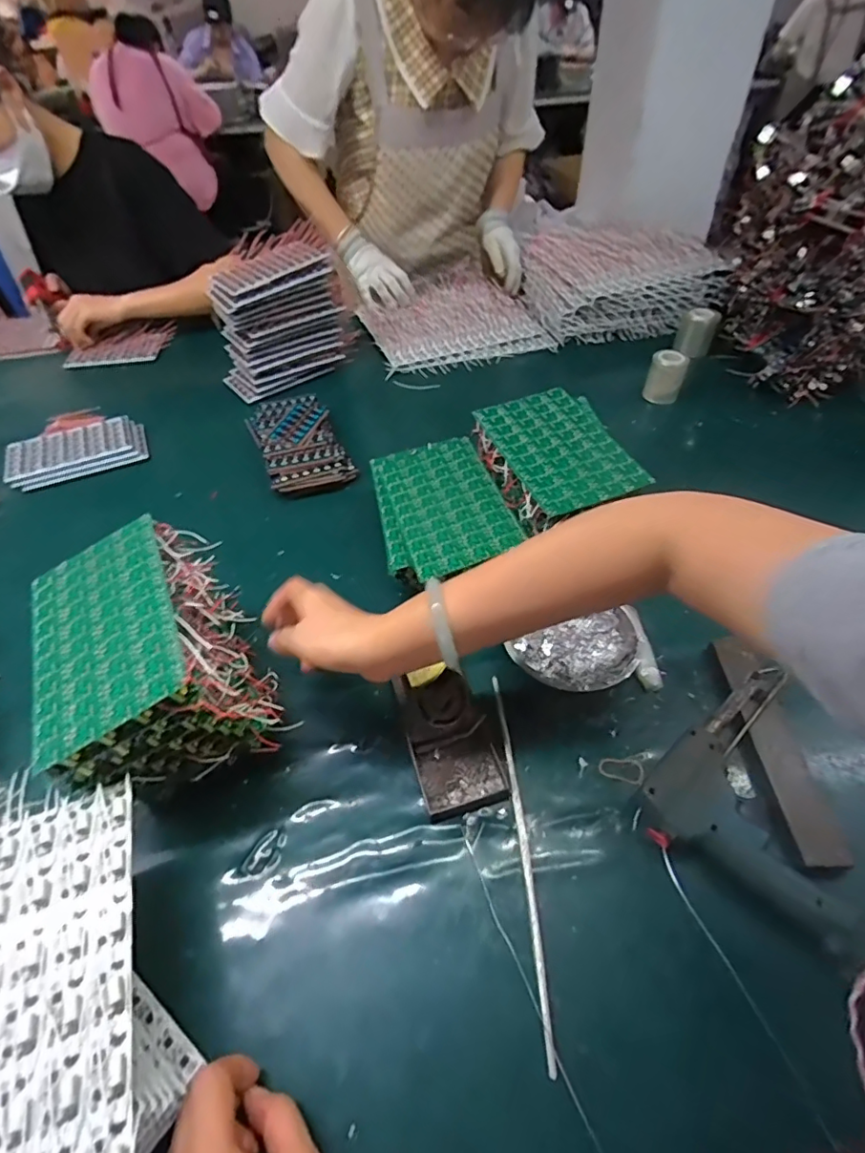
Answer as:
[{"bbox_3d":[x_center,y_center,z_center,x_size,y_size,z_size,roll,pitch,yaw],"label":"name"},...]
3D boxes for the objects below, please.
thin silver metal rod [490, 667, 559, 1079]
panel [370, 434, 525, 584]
[{"bbox_3d":[0.069,0.198,0.418,0.011,0.009,0.271,-3,48,-1],"label":"thin silver metal rod"},{"bbox_3d":[0.004,-0.081,0.588,0.131,0.016,0.212,-19,49,0],"label":"panel"}]

